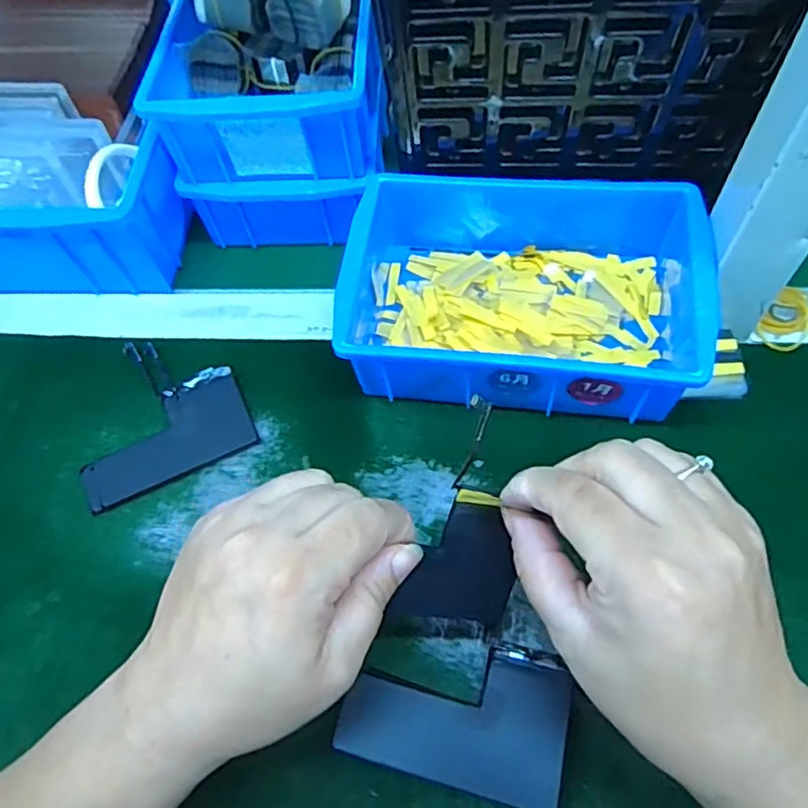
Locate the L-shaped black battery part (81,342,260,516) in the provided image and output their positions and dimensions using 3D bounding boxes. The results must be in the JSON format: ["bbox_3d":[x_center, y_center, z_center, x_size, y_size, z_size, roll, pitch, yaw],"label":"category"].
[{"bbox_3d":[-0.154,0.005,0.396,0.102,0.006,0.098,-25,62,-10],"label":"L-shaped black battery part"}]

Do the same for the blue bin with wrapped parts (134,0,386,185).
[{"bbox_3d":[-0.083,-0.232,0.411,0.137,0.074,0.171,-3,61,3],"label":"blue bin with wrapped parts"}]

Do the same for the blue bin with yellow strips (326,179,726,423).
[{"bbox_3d":[0.069,-0.067,0.386,0.201,0.072,0.142,8,61,8],"label":"blue bin with yellow strips"}]

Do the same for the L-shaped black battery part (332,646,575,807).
[{"bbox_3d":[0.023,0.132,0.274,0.093,0.007,0.059,11,63,10],"label":"L-shaped black battery part"}]

